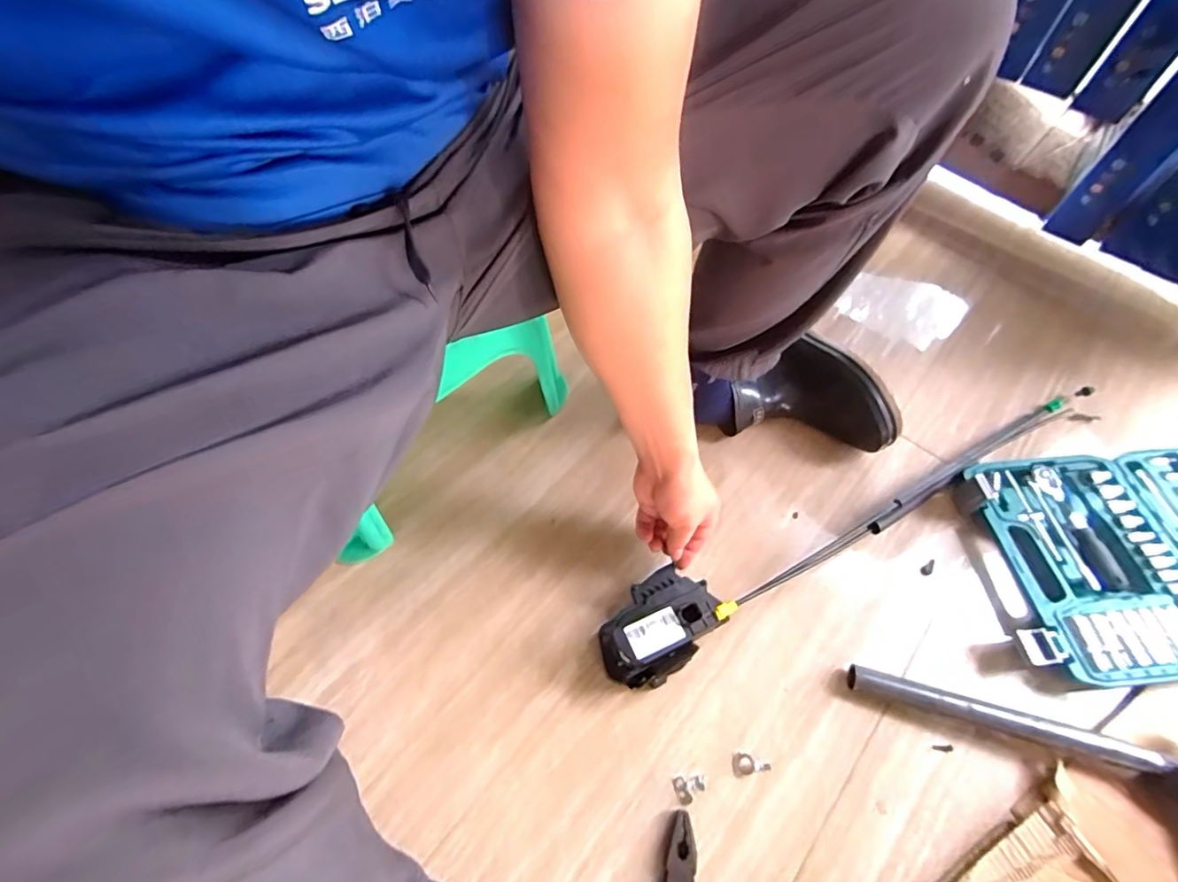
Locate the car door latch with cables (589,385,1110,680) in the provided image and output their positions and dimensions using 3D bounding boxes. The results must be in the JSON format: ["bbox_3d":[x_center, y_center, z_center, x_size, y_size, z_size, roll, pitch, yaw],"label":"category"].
[{"bbox_3d":[0.344,0.074,0.621,0.735,0.065,0.087,-21,60,-19],"label":"car door latch with cables"}]

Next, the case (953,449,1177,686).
[{"bbox_3d":[0.690,0.132,0.626,0.463,0.032,0.260,-4,57,-4],"label":"case"}]

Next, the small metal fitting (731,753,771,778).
[{"bbox_3d":[0.155,0.310,0.503,0.036,0.008,0.019,-5,57,-5],"label":"small metal fitting"}]

